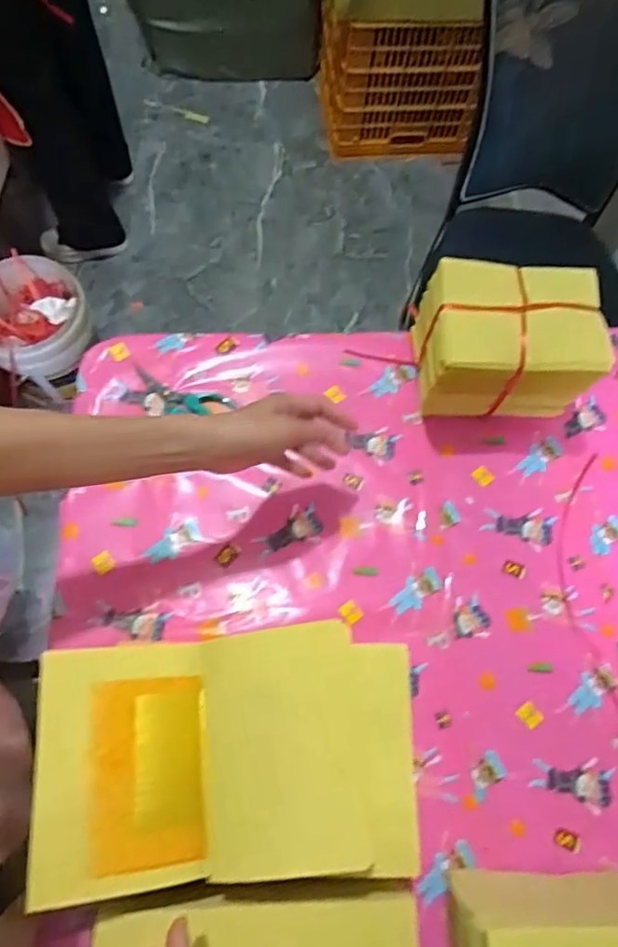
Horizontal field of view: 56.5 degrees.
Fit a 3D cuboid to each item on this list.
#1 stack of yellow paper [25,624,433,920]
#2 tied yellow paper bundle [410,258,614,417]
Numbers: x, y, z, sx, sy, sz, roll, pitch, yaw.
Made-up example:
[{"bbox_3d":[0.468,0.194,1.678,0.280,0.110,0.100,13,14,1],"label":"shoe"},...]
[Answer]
[{"bbox_3d":[-0.056,0.200,0.416,0.262,0.038,0.165,-1,70,-3],"label":"stack of yellow paper"},{"bbox_3d":[0.209,-0.138,0.625,0.171,0.145,0.121,-1,70,-3],"label":"tied yellow paper bundle"}]

